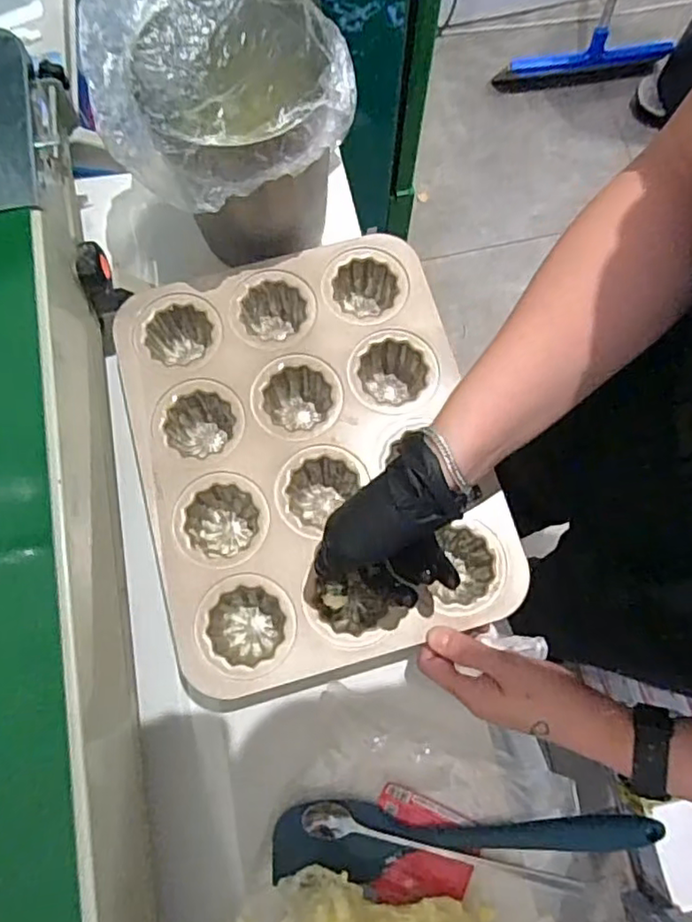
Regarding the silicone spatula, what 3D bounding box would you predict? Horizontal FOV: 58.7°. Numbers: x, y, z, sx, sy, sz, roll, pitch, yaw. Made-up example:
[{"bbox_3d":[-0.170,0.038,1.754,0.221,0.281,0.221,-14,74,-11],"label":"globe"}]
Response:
[{"bbox_3d":[0.085,0.268,0.431,0.270,0.027,0.048,0,75,0],"label":"silicone spatula"}]

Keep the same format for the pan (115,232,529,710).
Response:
[{"bbox_3d":[-0.030,-0.005,0.487,0.253,0.057,0.320,-17,75,-4],"label":"pan"}]

